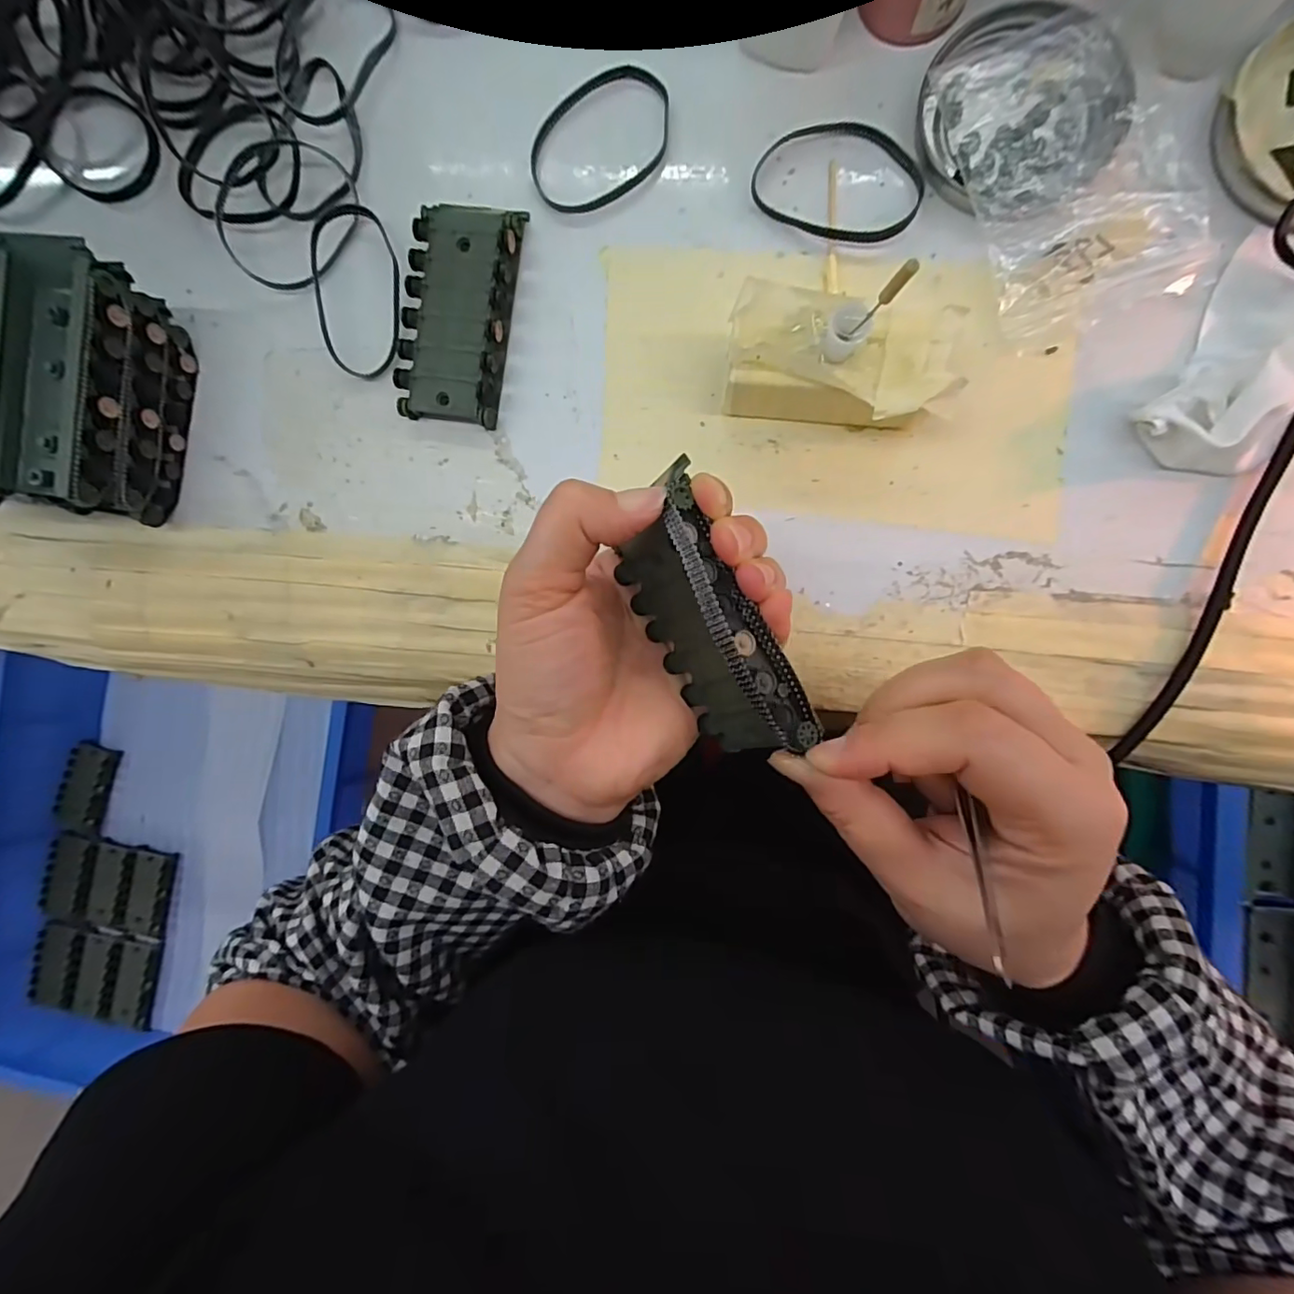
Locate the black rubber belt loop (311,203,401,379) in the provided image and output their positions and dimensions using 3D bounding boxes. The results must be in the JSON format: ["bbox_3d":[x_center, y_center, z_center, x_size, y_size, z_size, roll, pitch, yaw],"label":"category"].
[{"bbox_3d":[-0.129,-0.162,0.248,0.038,0.009,0.076,-1,91,5],"label":"black rubber belt loop"}]

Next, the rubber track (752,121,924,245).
[{"bbox_3d":[0.082,-0.197,0.233,0.070,0.004,0.049,27,94,4],"label":"rubber track"}]

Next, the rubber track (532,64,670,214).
[{"bbox_3d":[-0.021,-0.223,0.243,0.068,0.004,0.047,-34,88,5],"label":"rubber track"}]

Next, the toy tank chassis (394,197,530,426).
[{"bbox_3d":[-0.083,-0.146,0.244,0.043,0.016,0.090,11,93,5],"label":"toy tank chassis"}]

